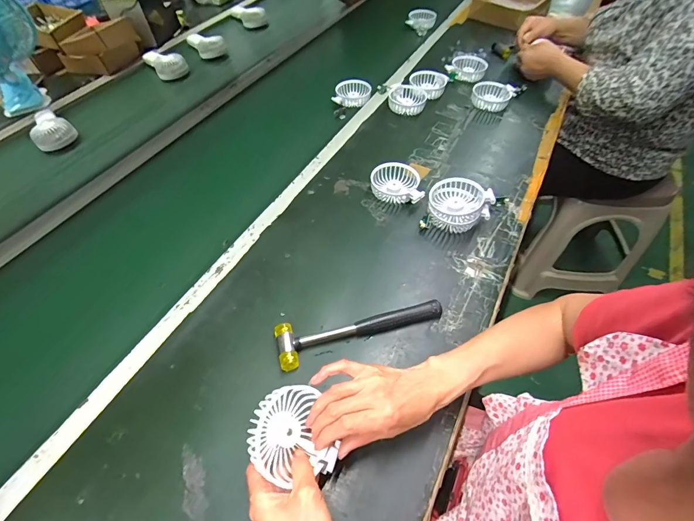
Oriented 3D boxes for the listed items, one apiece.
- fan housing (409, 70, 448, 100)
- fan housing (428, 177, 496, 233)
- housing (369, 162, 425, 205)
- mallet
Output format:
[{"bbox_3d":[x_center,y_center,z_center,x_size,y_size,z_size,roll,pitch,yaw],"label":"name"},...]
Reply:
[{"bbox_3d":[0.209,-0.455,0.927,0.093,0.034,0.086,5,53,5],"label":"fan housing"},{"bbox_3d":[0.198,-0.099,0.646,0.107,0.060,0.087,-2,53,-1],"label":"fan housing"},{"bbox_3d":[0.093,-0.146,0.698,0.091,0.034,0.087,-1,53,0],"label":"housing"},{"bbox_3d":[0.017,0.090,0.522,0.237,0.026,0.058,-17,55,-12],"label":"mallet"}]

